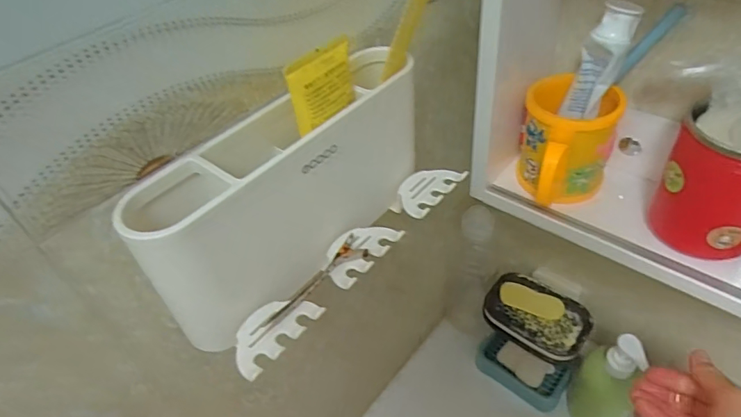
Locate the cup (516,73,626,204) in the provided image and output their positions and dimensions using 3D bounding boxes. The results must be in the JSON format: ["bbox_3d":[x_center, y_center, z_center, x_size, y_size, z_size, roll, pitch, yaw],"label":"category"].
[{"bbox_3d":[0.175,-0.054,0.451,0.080,0.094,0.106,23,52,28],"label":"cup"}]

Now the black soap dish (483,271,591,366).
[{"bbox_3d":[0.219,0.141,0.647,0.130,0.022,0.092,27,54,30],"label":"black soap dish"}]

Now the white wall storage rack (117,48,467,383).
[{"bbox_3d":[-0.034,-0.014,0.322,0.089,0.116,0.228,30,55,32],"label":"white wall storage rack"}]

